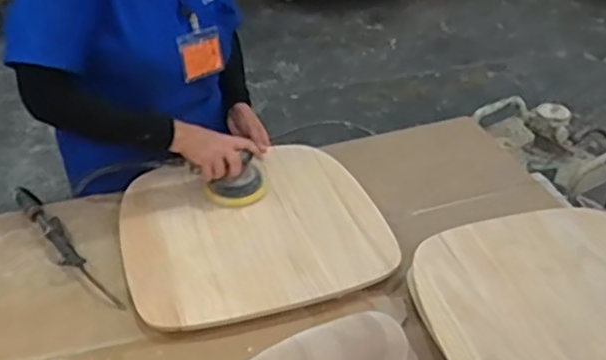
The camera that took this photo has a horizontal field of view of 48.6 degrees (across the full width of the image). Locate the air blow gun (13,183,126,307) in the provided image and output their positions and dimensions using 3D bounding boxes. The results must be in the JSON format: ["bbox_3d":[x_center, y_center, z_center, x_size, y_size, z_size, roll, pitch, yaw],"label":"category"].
[{"bbox_3d":[-0.410,0.097,1.126,0.043,0.050,0.384,-25,41,-31],"label":"air blow gun"}]

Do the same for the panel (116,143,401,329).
[{"bbox_3d":[-0.087,0.075,1.138,0.425,0.029,0.367,-12,41,-14],"label":"panel"}]

